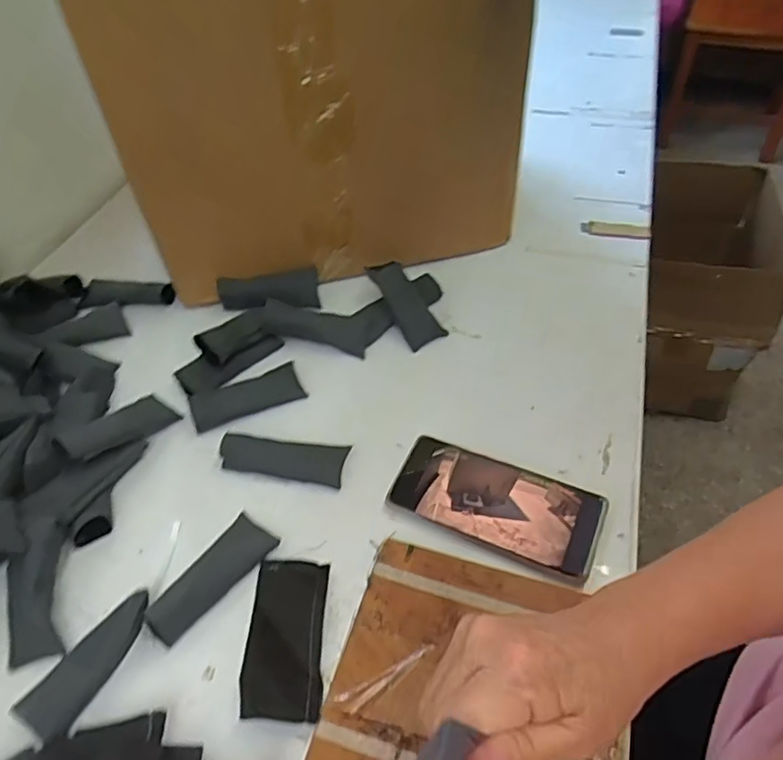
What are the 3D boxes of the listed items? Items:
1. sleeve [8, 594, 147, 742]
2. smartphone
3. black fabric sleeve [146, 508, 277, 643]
[{"bbox_3d":[-0.207,0.191,0.421,0.034,0.011,0.098,22,54,20],"label":"sleeve"},{"bbox_3d":[0.082,0.096,0.484,0.161,0.012,0.075,18,53,17],"label":"smartphone"},{"bbox_3d":[-0.133,0.146,0.453,0.037,0.014,0.102,28,56,24],"label":"black fabric sleeve"}]

